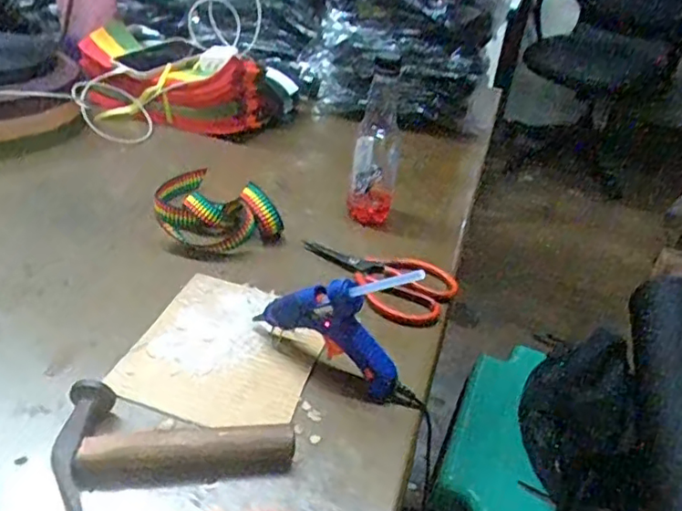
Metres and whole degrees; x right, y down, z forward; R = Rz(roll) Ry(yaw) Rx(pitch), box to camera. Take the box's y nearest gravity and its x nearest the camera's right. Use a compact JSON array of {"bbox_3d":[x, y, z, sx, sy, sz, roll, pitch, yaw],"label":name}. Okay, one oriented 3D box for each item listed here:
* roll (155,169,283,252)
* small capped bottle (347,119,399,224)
[{"bbox_3d":[-0.149,-0.050,0.692,0.152,0.050,0.103,29,42,27],"label":"roll"},{"bbox_3d":[0.041,-0.101,0.745,0.056,0.132,0.046,6,37,-1],"label":"small capped bottle"}]

